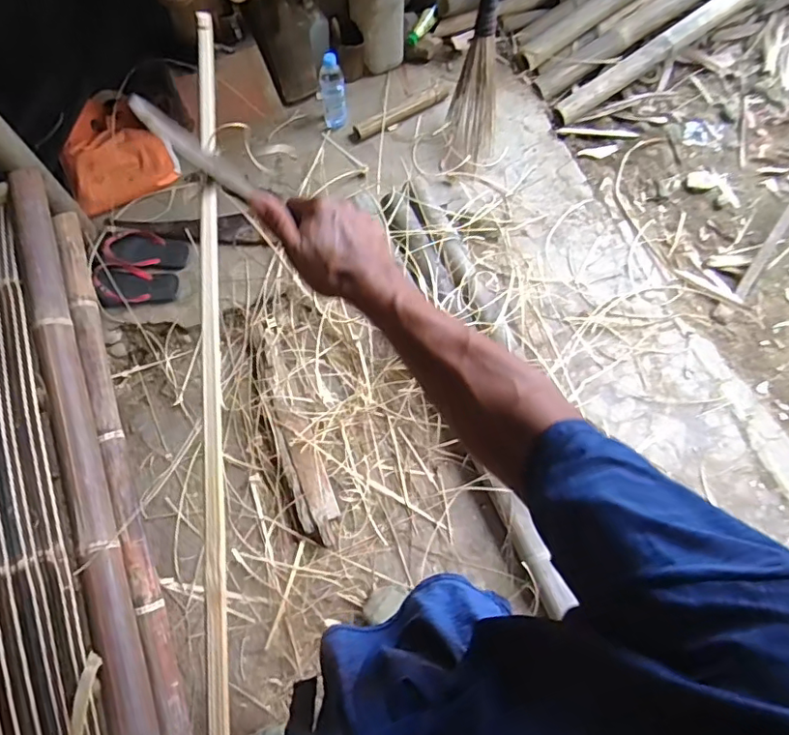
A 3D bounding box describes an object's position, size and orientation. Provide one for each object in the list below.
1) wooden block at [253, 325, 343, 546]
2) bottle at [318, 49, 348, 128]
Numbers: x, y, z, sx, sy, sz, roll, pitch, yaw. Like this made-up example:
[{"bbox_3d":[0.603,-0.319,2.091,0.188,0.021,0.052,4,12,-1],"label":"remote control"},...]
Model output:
[{"bbox_3d":[-0.253,0.131,1.330,0.100,0.052,0.557,-18,73,-7],"label":"wooden block"},{"bbox_3d":[-0.171,-0.765,1.513,0.067,0.214,0.075,-8,72,-3],"label":"bottle"}]

